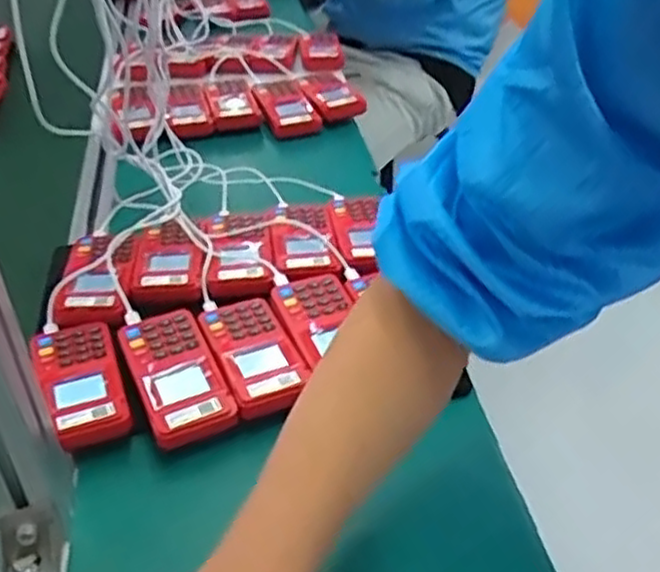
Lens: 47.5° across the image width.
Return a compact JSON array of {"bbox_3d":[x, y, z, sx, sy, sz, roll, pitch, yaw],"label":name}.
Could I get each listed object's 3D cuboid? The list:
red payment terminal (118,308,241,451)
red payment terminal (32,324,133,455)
[{"bbox_3d":[-0.120,0.068,0.583,0.062,0.029,0.117,-14,40,-21],"label":"red payment terminal"},{"bbox_3d":[-0.191,0.072,0.577,0.057,0.020,0.120,-15,40,-22],"label":"red payment terminal"}]

